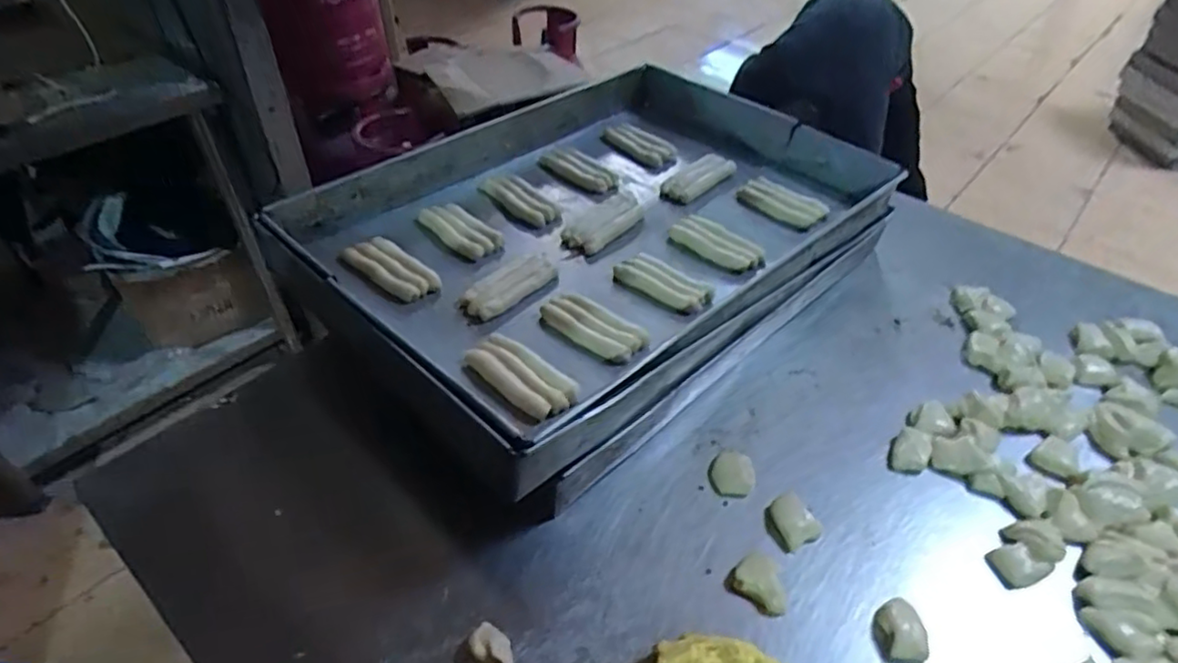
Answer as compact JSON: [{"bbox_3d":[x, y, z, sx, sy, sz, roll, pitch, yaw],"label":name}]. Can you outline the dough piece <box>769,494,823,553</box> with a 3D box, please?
[{"bbox_3d":[0.176,0.159,0.547,0.037,0.015,0.041,-16,46,-21],"label":"dough piece"}]

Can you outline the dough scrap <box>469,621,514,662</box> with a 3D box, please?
[{"bbox_3d":[-0.068,0.228,0.454,0.027,0.017,0.042,-14,45,-19],"label":"dough scrap"}]

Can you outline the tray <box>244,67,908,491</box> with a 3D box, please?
[{"bbox_3d":[0.018,-0.131,0.724,0.600,0.082,0.423,-34,54,-32],"label":"tray"}]

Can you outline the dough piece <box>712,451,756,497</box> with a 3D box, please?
[{"bbox_3d":[0.131,0.128,0.581,0.038,0.008,0.043,3,42,-1],"label":"dough piece"}]

